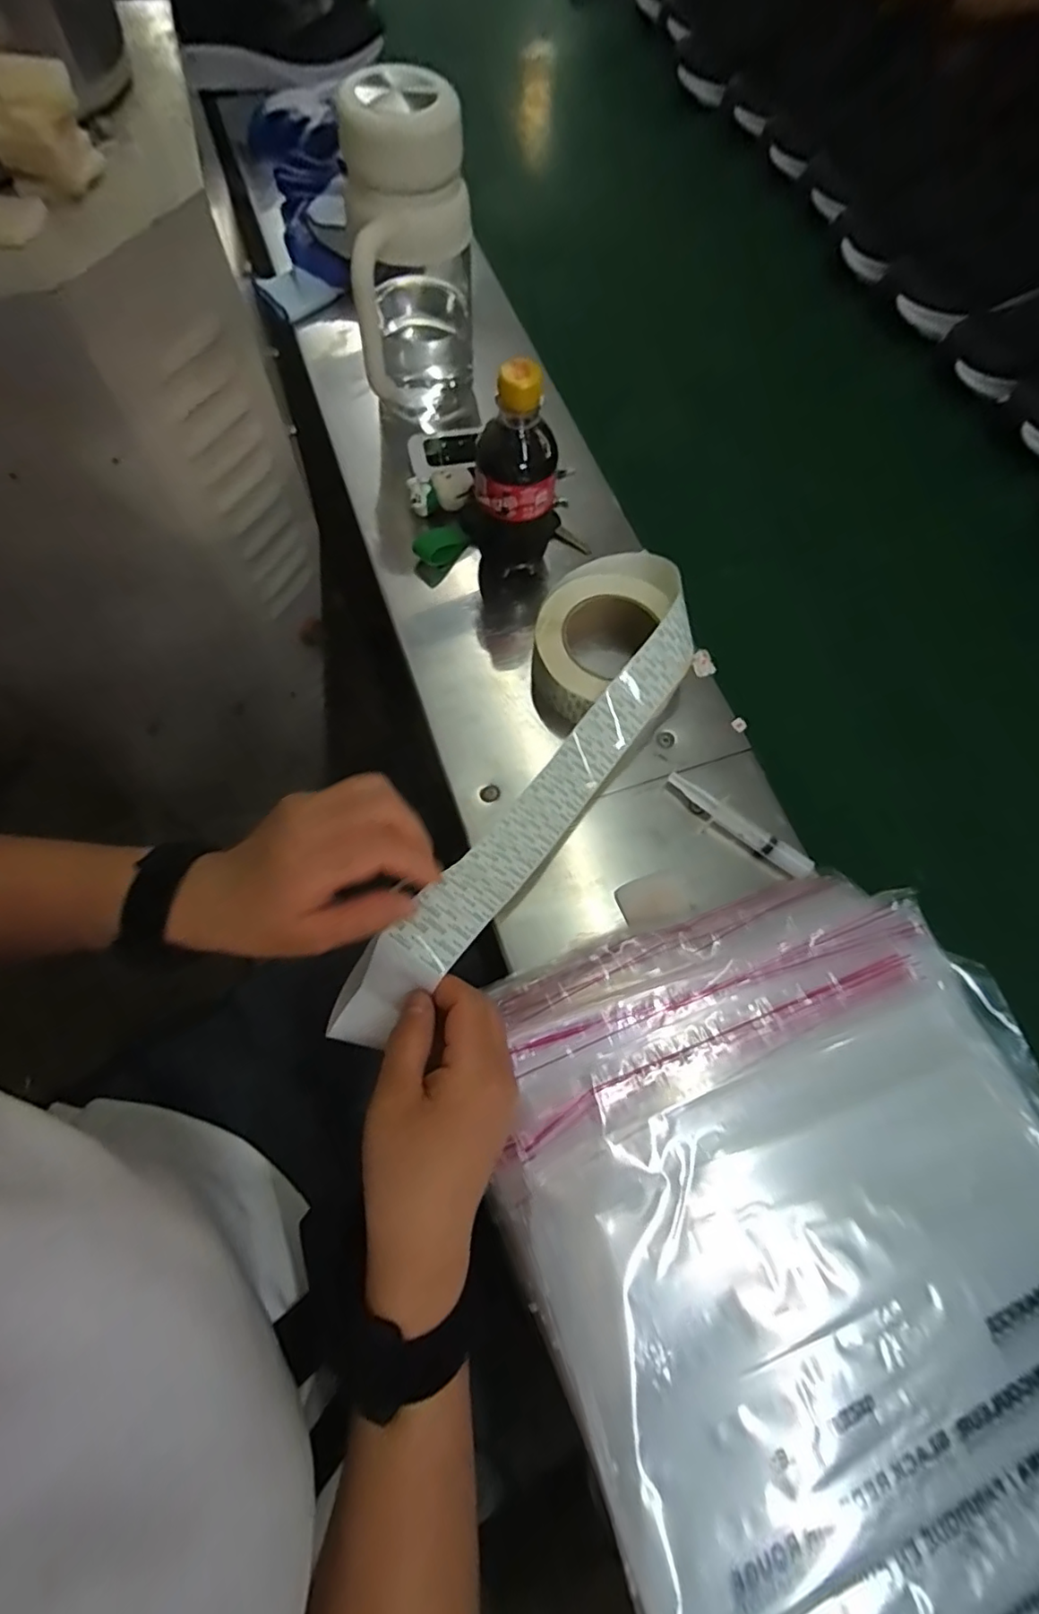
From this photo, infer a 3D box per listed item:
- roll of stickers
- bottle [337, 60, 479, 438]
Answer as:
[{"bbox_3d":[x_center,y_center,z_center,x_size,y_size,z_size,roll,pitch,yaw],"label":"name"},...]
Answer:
[{"bbox_3d":[0.012,-0.033,0.395,0.112,0.069,0.402,27,60,11],"label":"roll of stickers"},{"bbox_3d":[-0.089,-0.451,0.500,0.094,0.212,0.117,0,70,-3],"label":"bottle"}]

